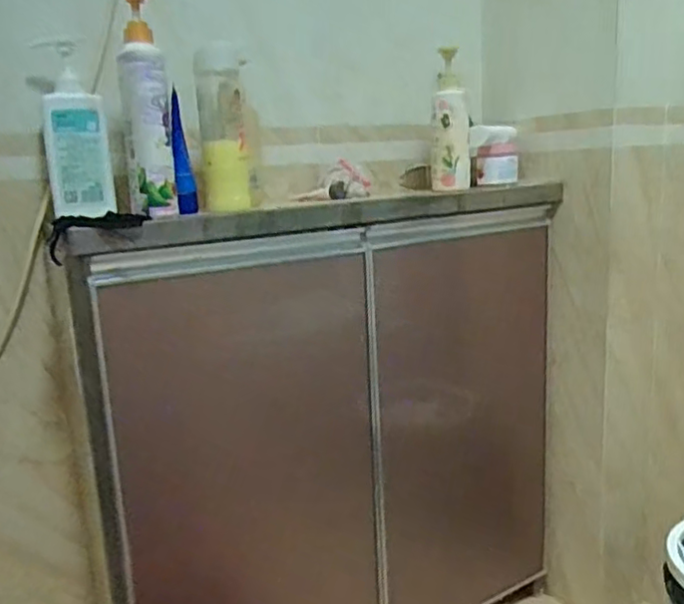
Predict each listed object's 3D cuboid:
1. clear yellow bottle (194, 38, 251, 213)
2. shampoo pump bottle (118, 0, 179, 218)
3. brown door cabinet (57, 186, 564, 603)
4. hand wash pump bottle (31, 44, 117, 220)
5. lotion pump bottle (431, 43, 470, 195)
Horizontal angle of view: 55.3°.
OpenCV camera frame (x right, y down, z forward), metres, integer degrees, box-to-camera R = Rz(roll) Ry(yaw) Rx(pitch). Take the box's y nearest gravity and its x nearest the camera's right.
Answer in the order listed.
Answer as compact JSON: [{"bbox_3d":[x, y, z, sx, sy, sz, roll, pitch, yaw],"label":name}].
[{"bbox_3d":[-0.152,-0.224,0.857,0.068,0.199,0.083,-4,12,-1],"label":"clear yellow bottle"},{"bbox_3d":[-0.234,-0.233,0.771,0.060,0.252,0.058,-7,13,-16],"label":"shampoo pump bottle"},{"bbox_3d":[0.018,0.229,1.030,0.799,0.747,0.149,-10,14,-27],"label":"brown door cabinet"},{"bbox_3d":[-0.335,-0.212,0.816,0.075,0.203,0.049,-8,13,-21],"label":"hand wash pump bottle"},{"bbox_3d":[0.167,-0.283,1.030,0.062,0.205,0.052,-2,12,5],"label":"lotion pump bottle"}]

